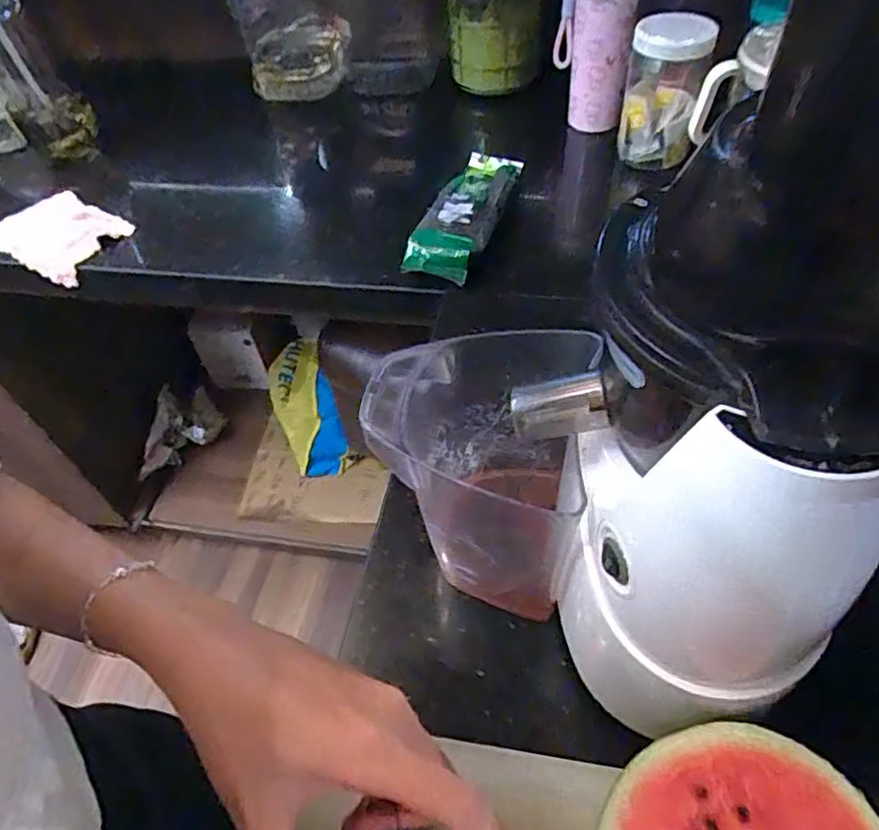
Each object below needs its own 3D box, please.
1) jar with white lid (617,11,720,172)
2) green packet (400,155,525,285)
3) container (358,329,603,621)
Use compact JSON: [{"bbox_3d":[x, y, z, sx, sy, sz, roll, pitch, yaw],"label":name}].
[{"bbox_3d":[0.288,-0.412,0.817,0.096,0.158,0.082,9,52,12],"label":"jar with white lid"},{"bbox_3d":[0.034,-0.236,0.733,0.082,0.039,0.216,14,53,16],"label":"green packet"},{"bbox_3d":[0.032,0.034,0.438,0.132,0.156,0.131,12,53,15],"label":"container"}]

